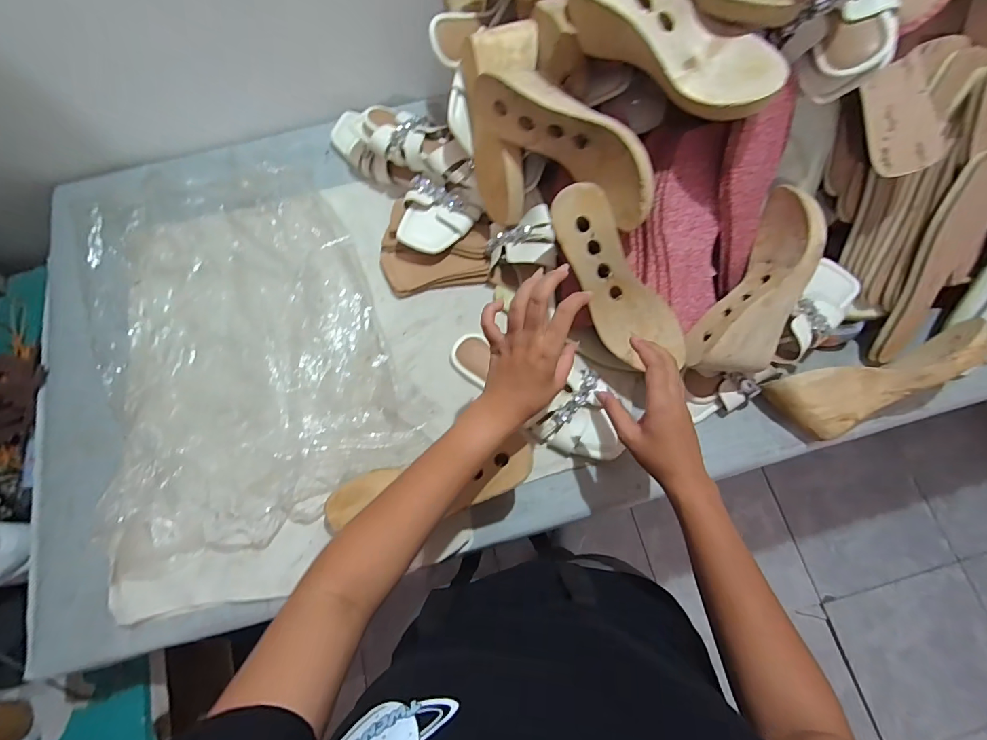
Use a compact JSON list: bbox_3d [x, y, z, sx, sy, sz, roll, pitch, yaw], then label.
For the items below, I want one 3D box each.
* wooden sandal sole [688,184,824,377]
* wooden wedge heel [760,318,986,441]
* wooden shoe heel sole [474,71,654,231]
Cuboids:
[{"bbox_3d":[0.304,-0.092,0.483,0.099,0.076,0.222,25,92,9],"label":"wooden sandal sole"},{"bbox_3d":[0.457,0.018,0.506,0.235,0.091,0.082,-15,73,-3],"label":"wooden wedge heel"},{"bbox_3d":[0.075,-0.239,0.497,0.222,0.140,0.097,20,74,8],"label":"wooden shoe heel sole"}]

